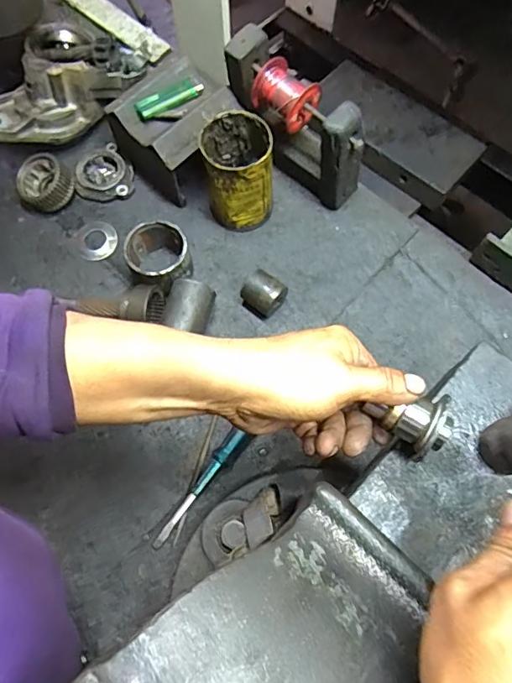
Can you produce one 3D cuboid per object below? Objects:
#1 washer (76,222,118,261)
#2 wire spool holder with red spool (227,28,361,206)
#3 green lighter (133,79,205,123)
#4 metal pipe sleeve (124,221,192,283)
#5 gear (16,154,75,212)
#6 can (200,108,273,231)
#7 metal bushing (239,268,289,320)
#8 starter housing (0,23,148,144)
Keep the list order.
[{"bbox_3d":[-0.193,-0.122,0.593,0.048,0.004,0.052,0,70,0],"label":"washer"},{"bbox_3d":[0.045,-0.235,0.554,0.083,0.150,0.162,-38,74,-12],"label":"wire spool holder with red spool"},{"bbox_3d":[-0.098,-0.274,0.554,0.078,0.014,0.019,-33,73,-11],"label":"green lighter"},{"bbox_3d":[-0.107,-0.095,0.553,0.065,0.054,0.072,-16,71,-6],"label":"metal pipe sleeve"},{"bbox_3d":[-0.257,-0.191,0.600,0.066,0.042,0.062,-33,73,-11],"label":"gear"},{"bbox_3d":[-0.019,-0.187,0.556,0.069,0.113,0.072,-1,69,3],"label":"can"},{"bbox_3d":[0.008,-0.050,0.546,0.044,0.042,0.036,35,74,12],"label":"metal bushing"},{"bbox_3d":[-0.237,-0.311,0.600,0.193,0.082,0.091,-21,71,-7],"label":"starter housing"}]

